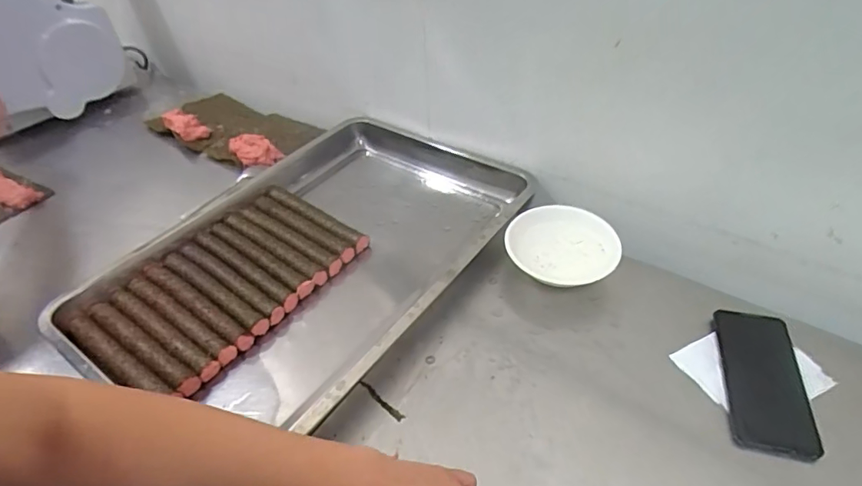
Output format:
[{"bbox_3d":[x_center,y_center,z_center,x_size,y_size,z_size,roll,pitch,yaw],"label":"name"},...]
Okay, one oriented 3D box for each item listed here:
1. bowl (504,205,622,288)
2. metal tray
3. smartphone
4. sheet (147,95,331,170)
[{"bbox_3d":[0.173,0.013,0.656,0.141,0.057,0.130,-2,44,2],"label":"bowl"},{"bbox_3d":[-0.157,0.007,0.690,0.400,0.046,0.582,27,51,28],"label":"metal tray"},{"bbox_3d":[0.357,0.145,0.527,0.077,0.014,0.163,8,45,12],"label":"smartphone"},{"bbox_3d":[-0.375,-0.229,0.975,0.351,0.040,0.181,21,49,24],"label":"sheet"}]

